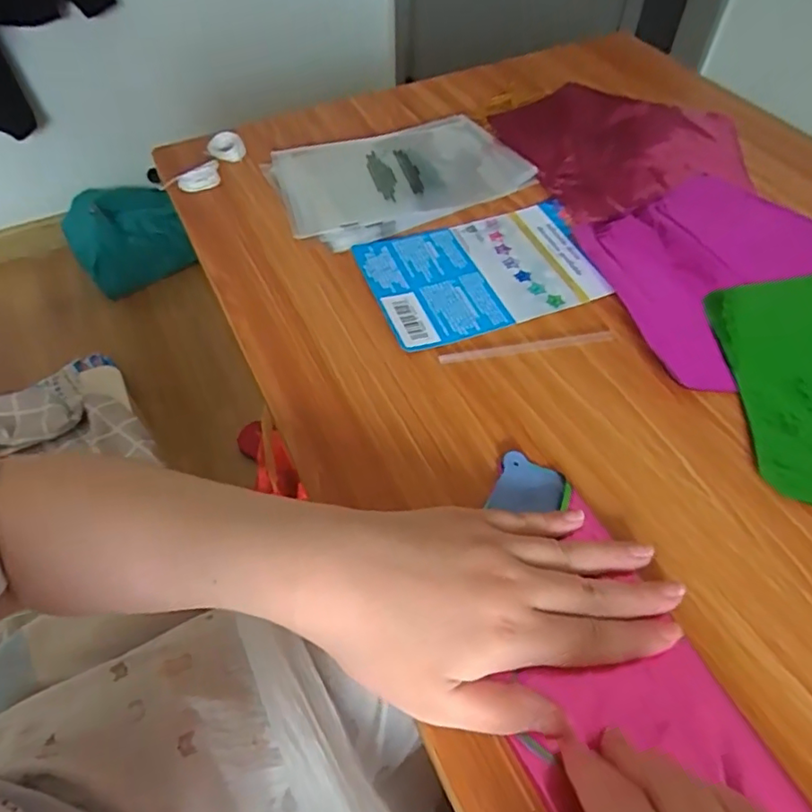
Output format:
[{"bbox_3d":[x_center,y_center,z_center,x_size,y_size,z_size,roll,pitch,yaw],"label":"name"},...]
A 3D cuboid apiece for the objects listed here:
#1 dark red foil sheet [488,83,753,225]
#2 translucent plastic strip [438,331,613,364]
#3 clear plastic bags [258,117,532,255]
[{"bbox_3d":[0.203,-0.248,0.538,0.217,0.014,0.204,-13,54,-10],"label":"dark red foil sheet"},{"bbox_3d":[0.080,-0.040,0.378,0.118,0.004,0.009,-9,53,-7],"label":"translucent plastic strip"},{"bbox_3d":[-0.004,-0.198,0.493,0.206,0.011,0.140,-18,55,-14],"label":"clear plastic bags"}]

